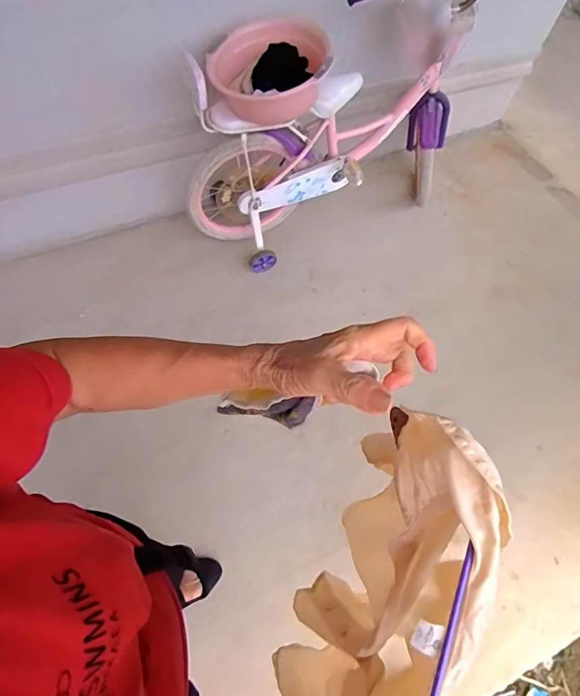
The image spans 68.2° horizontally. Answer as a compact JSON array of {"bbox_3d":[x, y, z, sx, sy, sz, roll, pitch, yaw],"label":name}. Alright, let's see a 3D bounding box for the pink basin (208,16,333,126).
[{"bbox_3d":[-0.057,-0.777,1.198,0.319,0.146,0.319,2,62,-4],"label":"pink basin"}]

